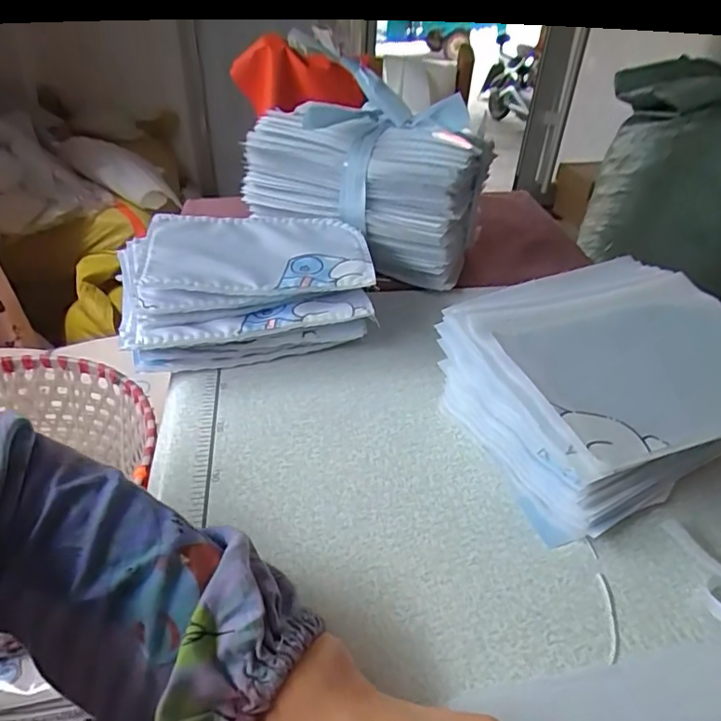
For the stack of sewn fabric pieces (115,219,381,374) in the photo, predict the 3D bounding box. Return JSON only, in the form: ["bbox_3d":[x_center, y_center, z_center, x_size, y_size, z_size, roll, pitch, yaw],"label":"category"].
[{"bbox_3d":[-0.111,-0.068,0.535,0.226,0.089,0.153,-8,39,-11],"label":"stack of sewn fabric pieces"}]

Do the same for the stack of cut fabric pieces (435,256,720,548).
[{"bbox_3d":[0.202,0.012,0.445,0.234,0.089,0.190,-15,41,-20],"label":"stack of cut fabric pieces"}]

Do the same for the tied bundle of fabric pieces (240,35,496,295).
[{"bbox_3d":[0.005,-0.188,0.611,0.233,0.185,0.130,17,41,19],"label":"tied bundle of fabric pieces"}]

